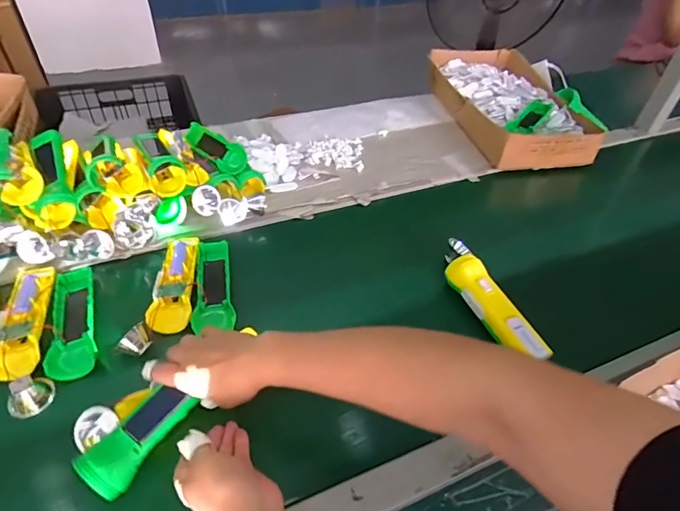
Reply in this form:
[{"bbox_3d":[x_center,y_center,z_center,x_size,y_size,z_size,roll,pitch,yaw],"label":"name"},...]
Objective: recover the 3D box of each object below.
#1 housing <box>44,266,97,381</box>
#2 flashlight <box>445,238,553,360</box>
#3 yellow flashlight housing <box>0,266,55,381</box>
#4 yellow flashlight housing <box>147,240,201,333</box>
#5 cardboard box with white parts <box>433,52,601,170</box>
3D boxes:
[{"bbox_3d":[-0.330,0.081,0.530,0.047,0.017,0.167,-14,45,-19],"label":"housing"},{"bbox_3d":[0.192,0.053,0.572,0.055,0.040,0.209,-12,44,-17],"label":"flashlight"},{"bbox_3d":[-0.386,0.076,0.523,0.051,0.022,0.166,-10,44,-15],"label":"yellow flashlight housing"},{"bbox_3d":[-0.220,0.034,0.581,0.051,0.026,0.163,-3,43,-8],"label":"yellow flashlight housing"},{"bbox_3d":[0.362,-0.346,0.955,0.245,0.093,0.432,-4,43,-8],"label":"cardboard box with white parts"}]

